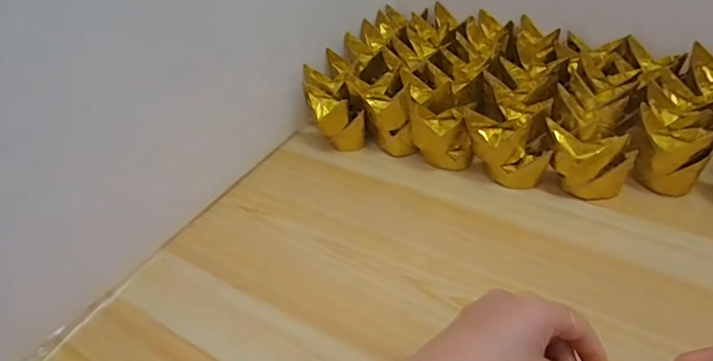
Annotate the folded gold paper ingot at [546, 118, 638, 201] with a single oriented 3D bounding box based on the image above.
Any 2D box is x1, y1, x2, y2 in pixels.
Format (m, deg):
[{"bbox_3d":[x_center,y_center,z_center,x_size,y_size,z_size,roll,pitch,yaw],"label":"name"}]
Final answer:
[{"bbox_3d":[0.197,-0.015,0.427,0.069,0.057,0.037,7,41,17],"label":"folded gold paper ingot"}]

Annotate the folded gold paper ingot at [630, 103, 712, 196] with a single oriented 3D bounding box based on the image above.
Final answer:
[{"bbox_3d":[0.264,-0.022,0.424,0.059,0.058,0.033,20,46,30],"label":"folded gold paper ingot"}]

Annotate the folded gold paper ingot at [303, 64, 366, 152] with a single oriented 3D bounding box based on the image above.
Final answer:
[{"bbox_3d":[-0.024,-0.071,0.521,0.049,0.064,0.073,-18,40,-13],"label":"folded gold paper ingot"}]

